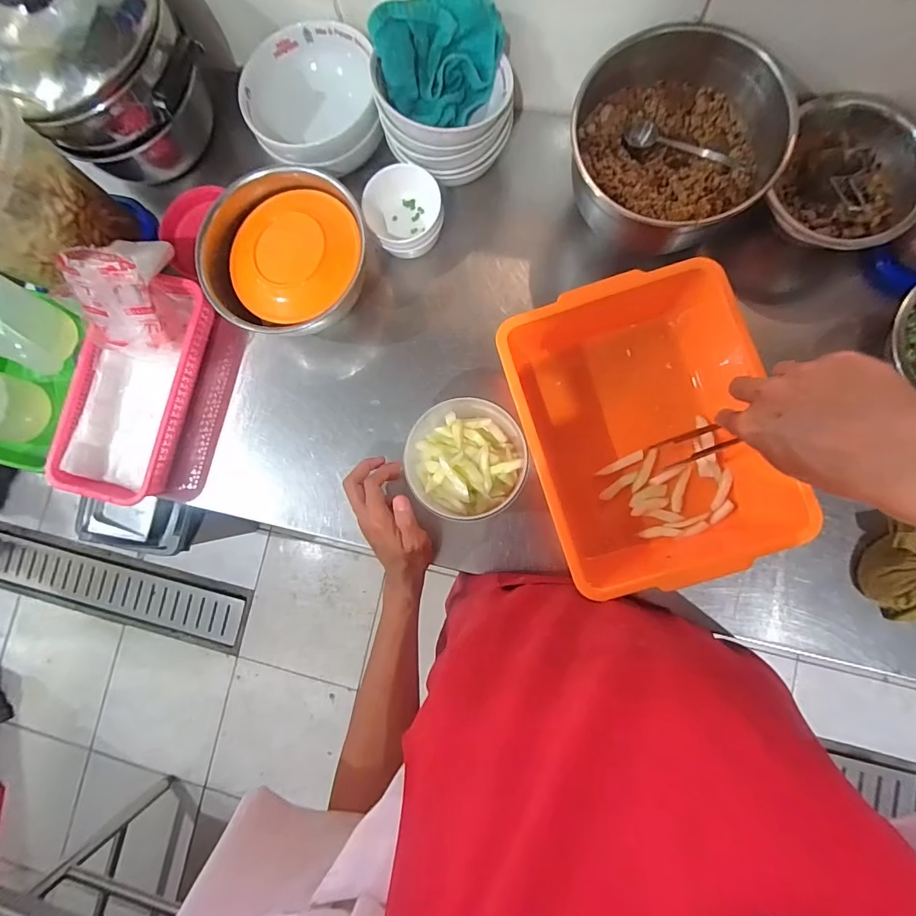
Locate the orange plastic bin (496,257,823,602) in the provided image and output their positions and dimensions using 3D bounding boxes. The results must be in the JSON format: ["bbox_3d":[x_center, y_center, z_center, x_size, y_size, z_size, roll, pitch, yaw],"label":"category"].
[{"bbox_3d":[0.192,-0.029,0.483,0.236,0.101,0.302,-19,83,3],"label":"orange plastic bin"}]

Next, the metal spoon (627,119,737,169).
[{"bbox_3d":[0.248,-0.348,0.498,0.121,0.016,0.029,19,87,7],"label":"metal spoon"}]

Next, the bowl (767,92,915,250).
[{"bbox_3d":[0.424,-0.308,0.484,0.146,0.061,0.145,0,85,5],"label":"bowl"}]

